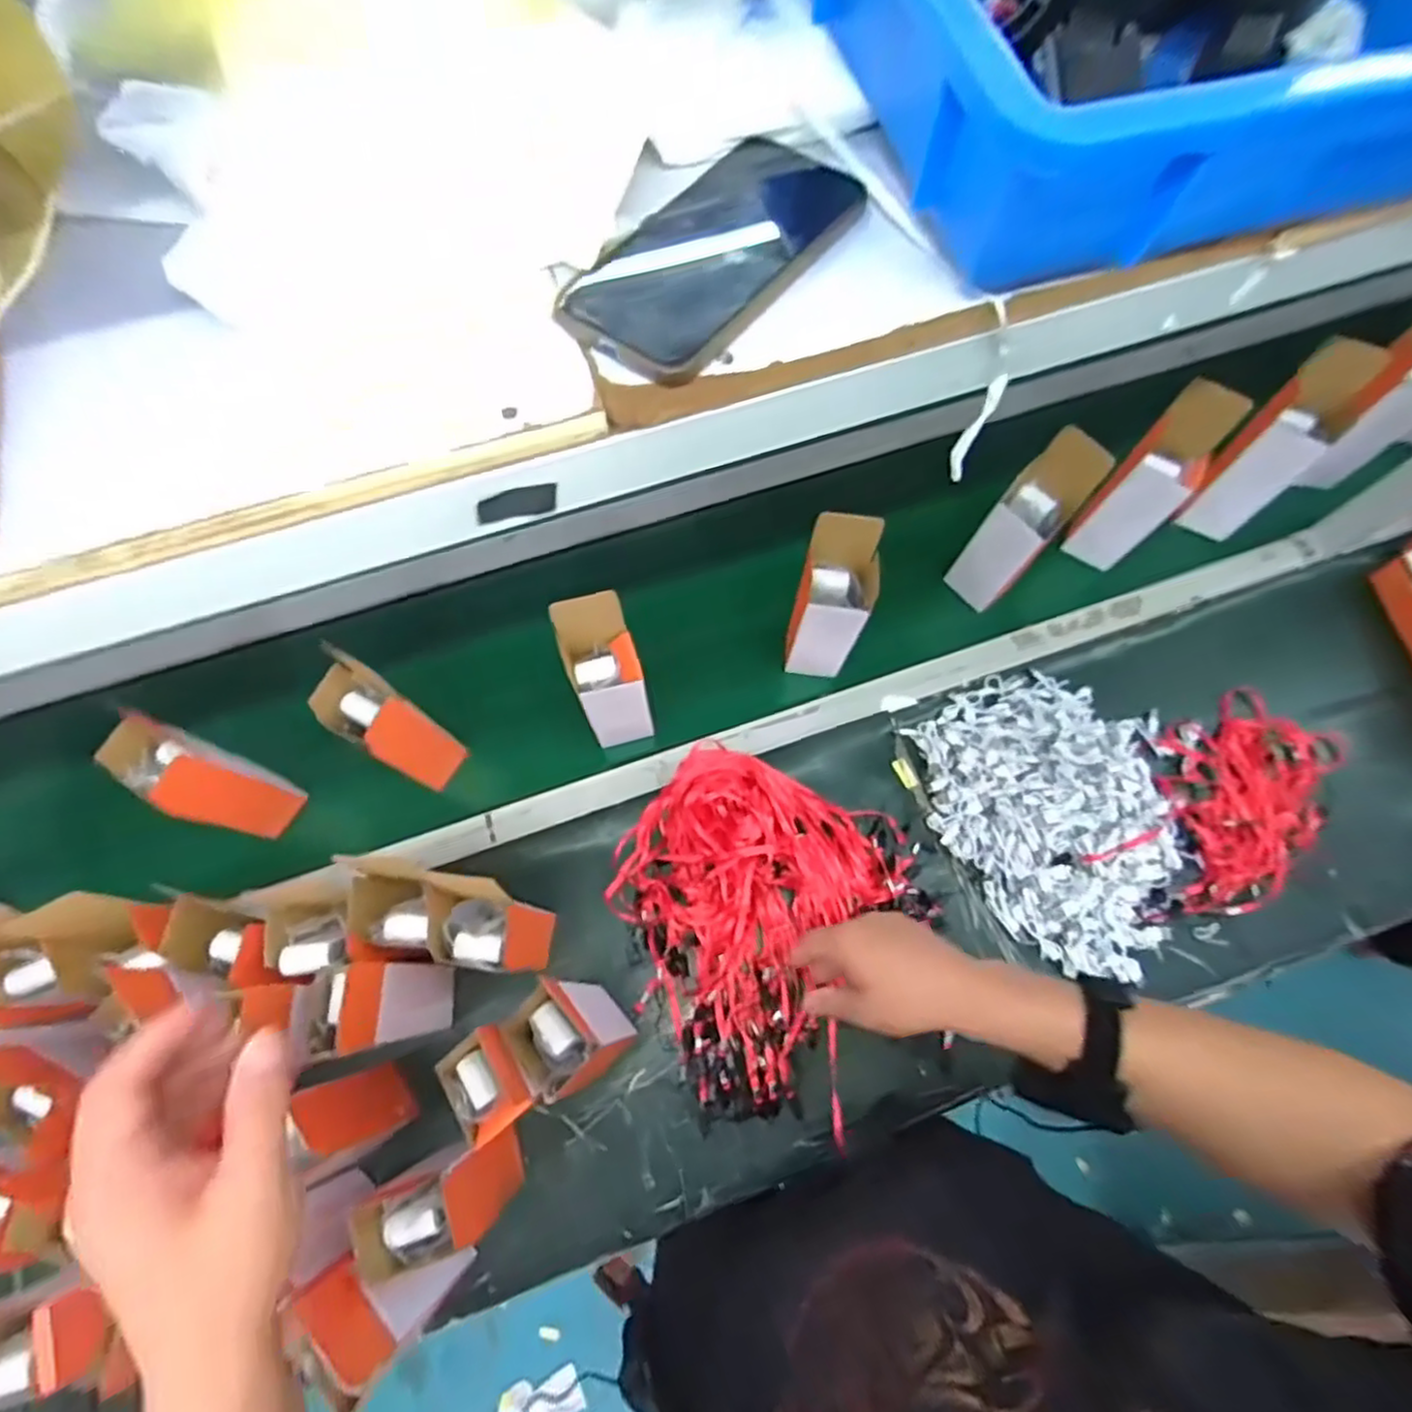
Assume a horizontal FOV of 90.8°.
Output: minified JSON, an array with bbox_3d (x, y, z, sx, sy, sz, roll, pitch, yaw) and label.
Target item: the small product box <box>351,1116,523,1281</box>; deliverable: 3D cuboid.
[{"bbox_3d":[-0.213,0.412,0.588,0.076,0.187,0.063,-19,72,-8],"label":"small product box"}]

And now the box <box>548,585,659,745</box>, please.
[{"bbox_3d":[-0.101,-0.025,0.724,0.070,0.226,0.083,-21,72,-8],"label":"box"}]

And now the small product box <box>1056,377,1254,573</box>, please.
[{"bbox_3d":[0.524,-0.258,0.827,0.084,0.239,0.061,41,74,12],"label":"small product box"}]

